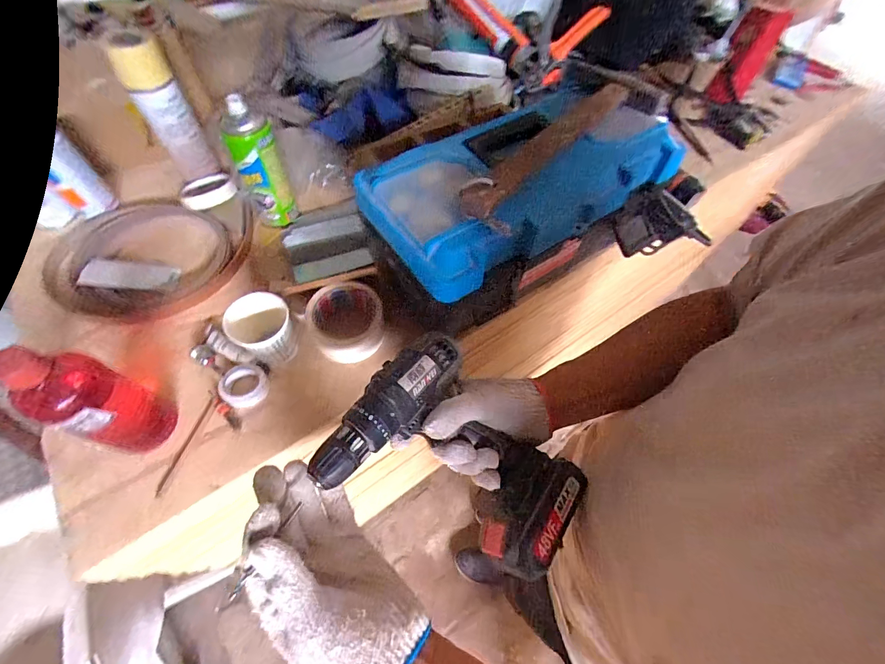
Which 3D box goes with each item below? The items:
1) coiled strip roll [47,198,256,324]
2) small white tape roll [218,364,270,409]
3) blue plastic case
[{"bbox_3d":[-0.440,-0.116,0.561,0.248,0.033,0.226,1,58,-2],"label":"coiled strip roll"},{"bbox_3d":[-0.251,0.068,0.470,0.054,0.017,0.052,1,58,-2],"label":"small white tape roll"},{"bbox_3d":[0.104,-0.198,0.464,0.393,0.064,0.194,-31,64,-20],"label":"blue plastic case"}]

